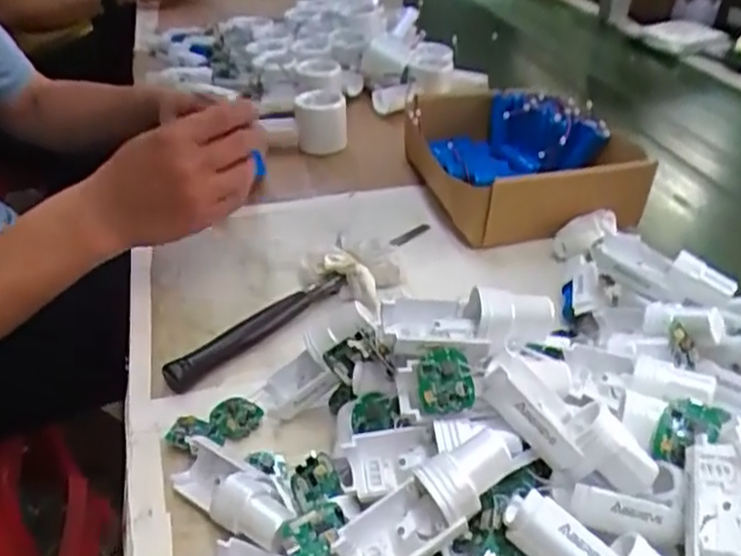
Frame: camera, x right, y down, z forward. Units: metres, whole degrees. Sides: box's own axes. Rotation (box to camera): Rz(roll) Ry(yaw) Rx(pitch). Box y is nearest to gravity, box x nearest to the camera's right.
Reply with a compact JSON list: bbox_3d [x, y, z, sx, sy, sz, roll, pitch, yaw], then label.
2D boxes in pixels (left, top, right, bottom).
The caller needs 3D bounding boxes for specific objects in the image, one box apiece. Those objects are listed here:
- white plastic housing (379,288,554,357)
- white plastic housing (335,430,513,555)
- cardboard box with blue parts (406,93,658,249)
[{"bbox_3d":[0.053,0.023,0.393,0.093,0.028,0.036,3,34,3],"label":"white plastic housing"},{"bbox_3d":[0.028,0.111,0.338,0.093,0.034,0.036,-42,40,9],"label":"white plastic housing"},{"bbox_3d":[0.151,-0.124,0.752,0.202,0.082,0.237,-6,35,-11],"label":"cardboard box with blue parts"}]

